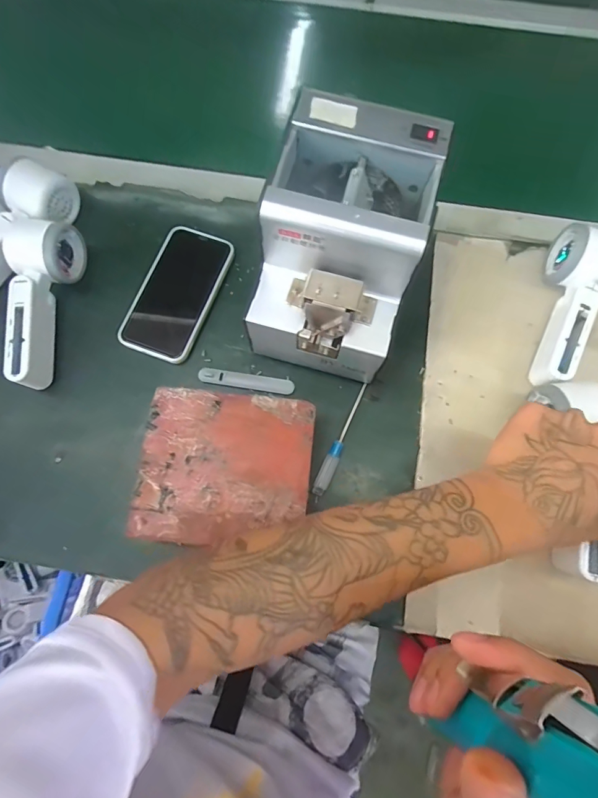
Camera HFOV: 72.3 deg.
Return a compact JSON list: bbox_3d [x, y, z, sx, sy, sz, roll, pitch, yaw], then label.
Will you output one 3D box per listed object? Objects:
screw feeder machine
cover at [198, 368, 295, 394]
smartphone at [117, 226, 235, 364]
[{"bbox_3d":[0.034,-0.122,0.361,0.127,0.151,0.175,15,74,5],"label":"screw feeder machine"},{"bbox_3d":[-0.052,-0.018,0.404,0.093,0.004,0.016,8,74,3],"label":"cover"},{"bbox_3d":[-0.125,-0.111,0.423,0.073,0.012,0.142,19,74,6],"label":"smartphone"}]

